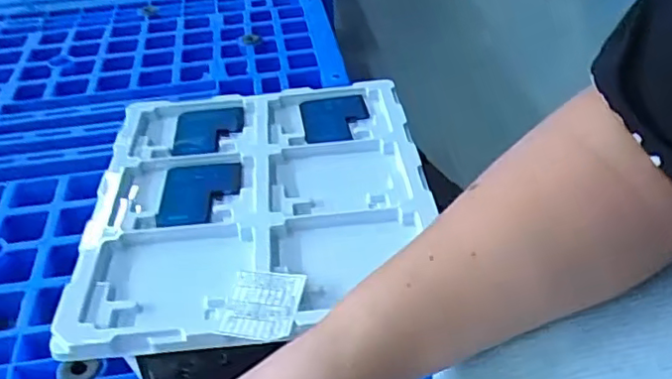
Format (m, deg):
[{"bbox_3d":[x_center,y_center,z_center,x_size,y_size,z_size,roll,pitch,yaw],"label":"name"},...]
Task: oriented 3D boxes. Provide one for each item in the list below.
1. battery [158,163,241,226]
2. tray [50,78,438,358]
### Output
[{"bbox_3d":[-0.117,0.003,0.539,0.065,0.004,0.081,-4,39,-1],"label":"battery"},{"bbox_3d":[-0.070,0.004,0.535,0.276,0.023,0.316,-4,39,0],"label":"tray"}]

